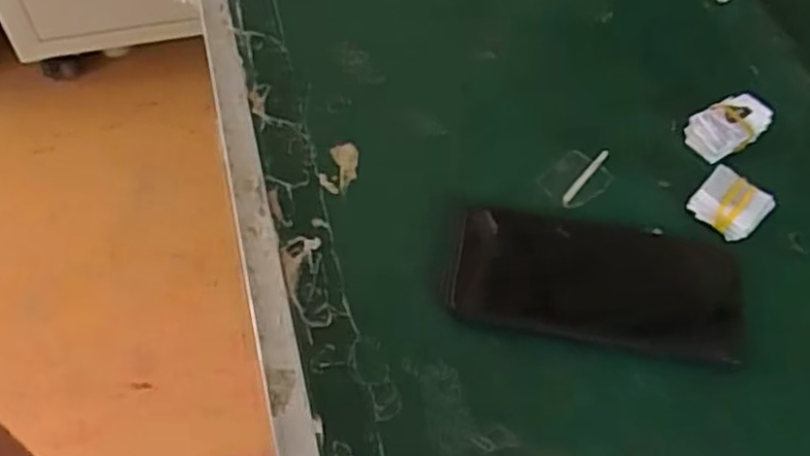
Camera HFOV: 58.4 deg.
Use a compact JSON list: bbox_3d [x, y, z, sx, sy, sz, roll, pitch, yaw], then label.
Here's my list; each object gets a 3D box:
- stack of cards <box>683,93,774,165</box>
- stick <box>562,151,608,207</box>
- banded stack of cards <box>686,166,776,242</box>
[{"bbox_3d":[0.211,-0.064,0.471,0.047,0.029,0.030,-19,58,-15],"label":"stack of cards"},{"bbox_3d":[0.114,-0.032,0.461,0.006,0.005,0.051,34,61,20],"label":"stick"},{"bbox_3d":[0.195,-0.013,0.436,0.028,0.025,0.037,-37,64,-24],"label":"banded stack of cards"}]

